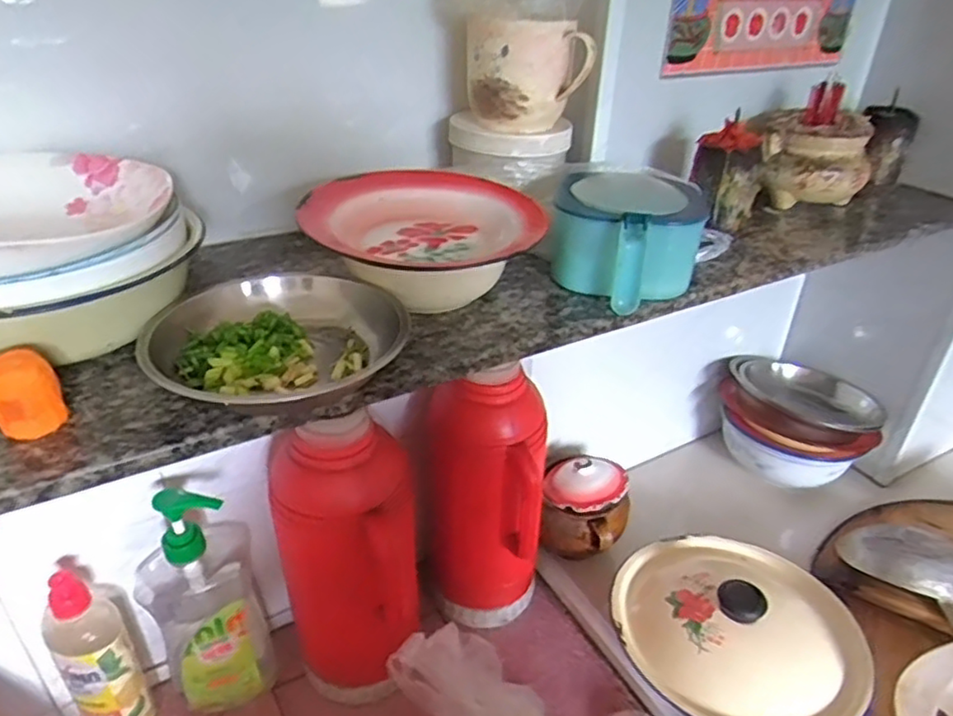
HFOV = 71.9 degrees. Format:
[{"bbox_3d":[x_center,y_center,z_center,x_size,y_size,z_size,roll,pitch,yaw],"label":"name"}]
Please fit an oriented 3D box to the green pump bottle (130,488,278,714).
[{"bbox_3d":[-0.269,0.240,0.655,0.106,0.270,0.083,-15,36,-25],"label":"green pump bottle"}]

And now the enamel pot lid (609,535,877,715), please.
[{"bbox_3d":[0.270,0.272,0.679,0.232,0.066,0.236,2,32,-1],"label":"enamel pot lid"}]

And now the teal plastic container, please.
[{"bbox_3d":[0.134,-0.113,0.583,0.124,0.072,0.174,11,33,14],"label":"teal plastic container"}]

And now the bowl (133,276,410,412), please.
[{"bbox_3d":[-0.141,-0.014,0.442,0.152,0.041,0.154,2,32,-1],"label":"bowl"}]

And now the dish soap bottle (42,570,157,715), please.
[{"bbox_3d":[-0.360,0.280,0.622,0.065,0.187,0.064,-23,40,-34],"label":"dish soap bottle"}]

